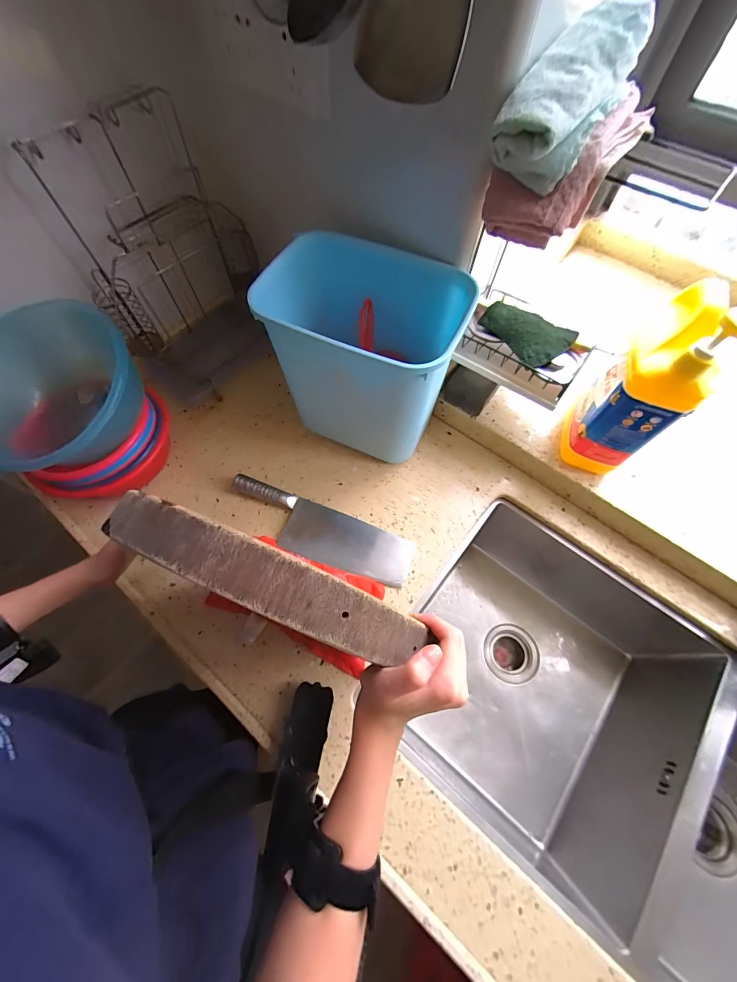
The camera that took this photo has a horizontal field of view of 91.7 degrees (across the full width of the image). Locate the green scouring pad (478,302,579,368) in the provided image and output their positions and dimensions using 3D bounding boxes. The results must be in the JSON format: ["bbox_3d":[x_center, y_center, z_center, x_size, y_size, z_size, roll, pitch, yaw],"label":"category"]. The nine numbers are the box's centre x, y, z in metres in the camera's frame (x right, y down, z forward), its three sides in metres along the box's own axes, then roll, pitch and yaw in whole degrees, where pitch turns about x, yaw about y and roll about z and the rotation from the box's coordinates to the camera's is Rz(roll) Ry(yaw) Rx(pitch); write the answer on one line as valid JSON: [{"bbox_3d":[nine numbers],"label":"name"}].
[{"bbox_3d":[0.247,-0.249,0.553,0.087,0.024,0.125,-30,68,-14],"label":"green scouring pad"}]

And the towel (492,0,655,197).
[{"bbox_3d":[0.184,-0.365,0.325,0.077,0.057,0.145,39,96,16],"label":"towel"}]

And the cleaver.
[{"bbox_3d":[-0.085,0.065,0.595,0.318,0.024,0.092,20,66,9],"label":"cleaver"}]

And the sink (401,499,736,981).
[{"bbox_3d":[0.435,0.432,0.604,0.779,0.276,0.461,37,70,15],"label":"sink"}]

